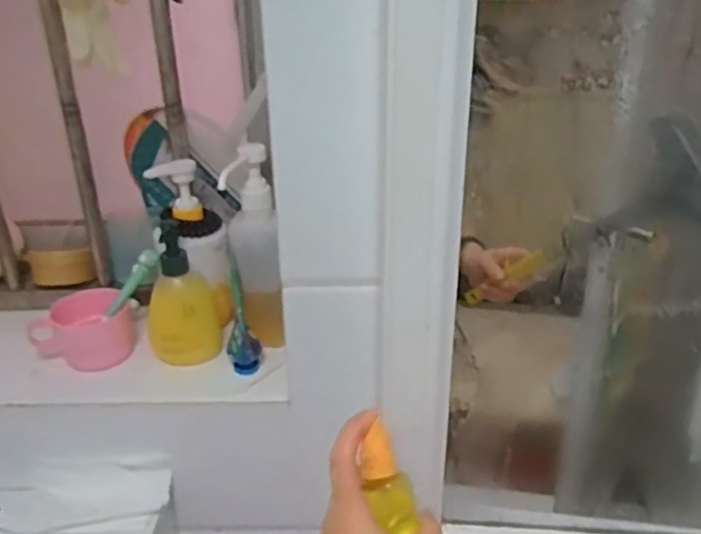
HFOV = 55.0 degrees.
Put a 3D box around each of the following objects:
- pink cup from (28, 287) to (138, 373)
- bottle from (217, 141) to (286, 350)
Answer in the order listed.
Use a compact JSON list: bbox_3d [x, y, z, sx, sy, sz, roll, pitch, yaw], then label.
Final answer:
[{"bbox_3d":[-0.283,0.066,0.720,0.099,0.063,0.074,-10,28,-16],"label":"pink cup"},{"bbox_3d":[-0.100,-0.015,0.691,0.053,0.204,0.061,7,28,15],"label":"bottle"}]

